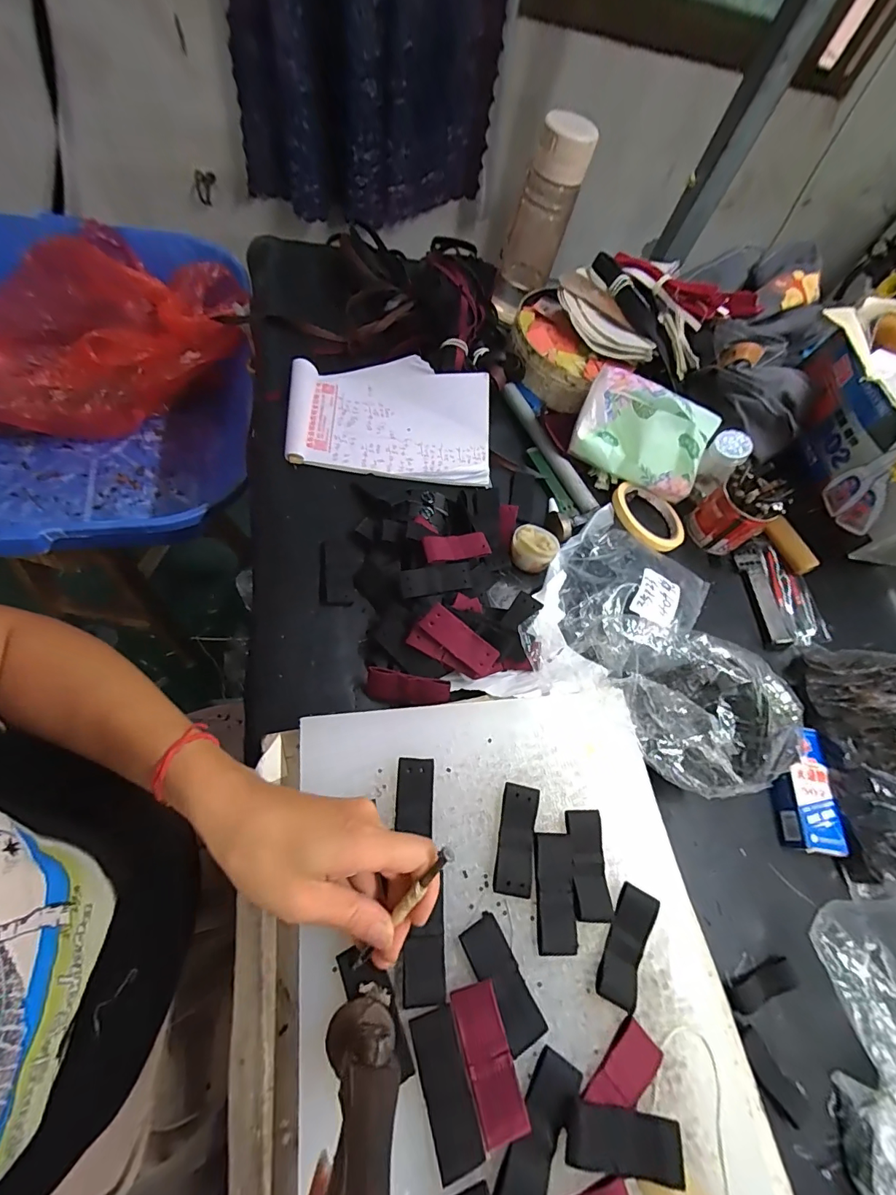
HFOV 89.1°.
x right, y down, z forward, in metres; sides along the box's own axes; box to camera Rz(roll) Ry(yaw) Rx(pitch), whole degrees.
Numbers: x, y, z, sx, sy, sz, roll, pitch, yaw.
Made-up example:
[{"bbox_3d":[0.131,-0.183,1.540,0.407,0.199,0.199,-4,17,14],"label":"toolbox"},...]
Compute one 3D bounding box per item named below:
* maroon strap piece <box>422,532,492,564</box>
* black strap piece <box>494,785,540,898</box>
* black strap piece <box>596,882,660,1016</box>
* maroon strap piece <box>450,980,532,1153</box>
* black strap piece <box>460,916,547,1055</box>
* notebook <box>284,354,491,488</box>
[{"bbox_3d":[0.009,-0.048,0.426,0.068,0.011,0.023,-9,61,-27],"label":"maroon strap piece"},{"bbox_3d":[0.048,0.165,0.312,0.024,0.007,0.066,15,61,-4],"label":"black strap piece"},{"bbox_3d":[0.117,0.224,0.294,0.027,0.006,0.065,28,61,3],"label":"black strap piece"},{"bbox_3d":[0.023,0.260,0.256,0.025,0.009,0.067,-10,66,-17],"label":"maroon strap piece"},{"bbox_3d":[0.033,0.232,0.275,0.025,0.004,0.067,-19,69,-31],"label":"black strap piece"},{"bbox_3d":[-0.060,-0.201,0.505,0.217,0.041,0.146,6,60,-1],"label":"notebook"}]

